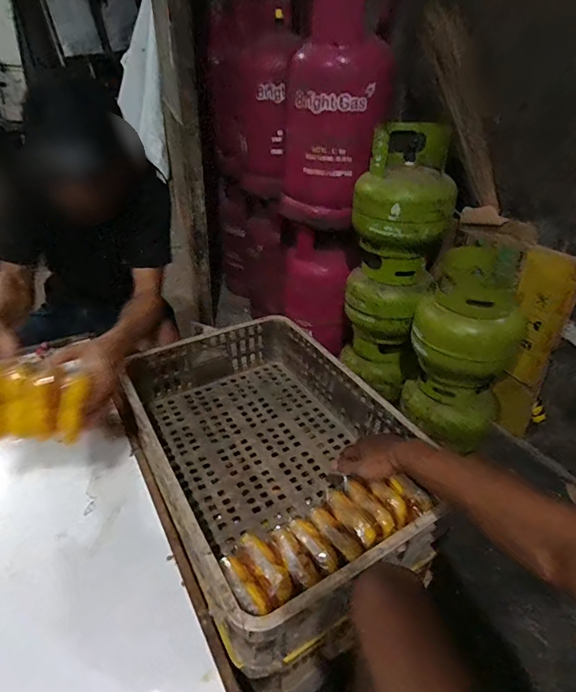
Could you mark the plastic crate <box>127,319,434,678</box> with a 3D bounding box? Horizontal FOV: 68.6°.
[{"bbox_3d":[-0.034,0.176,0.798,0.411,0.149,0.598,-19,41,-26],"label":"plastic crate"}]

